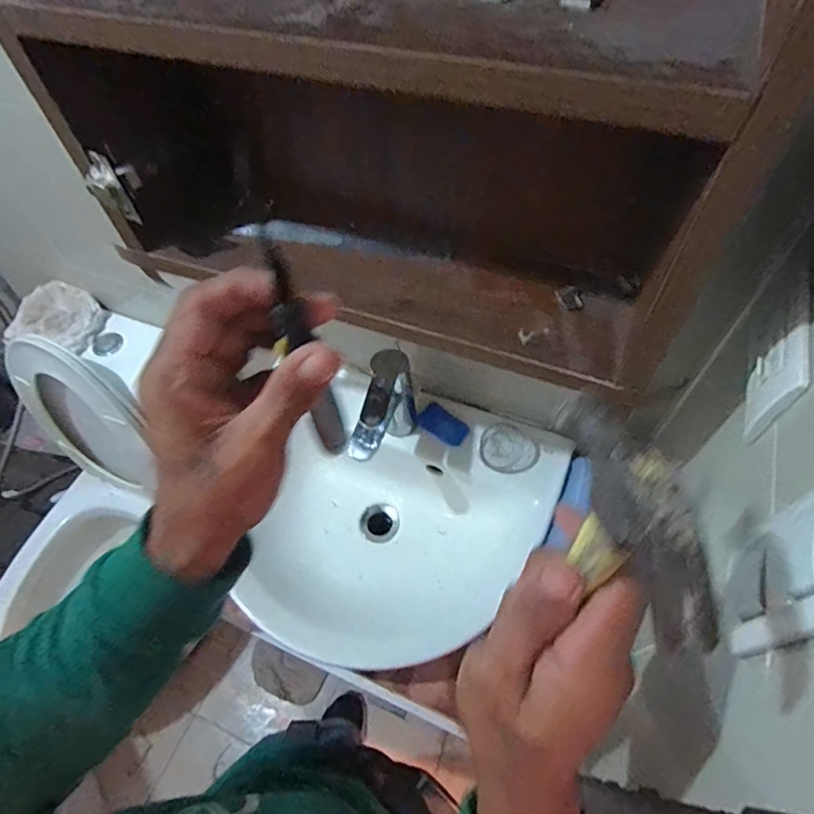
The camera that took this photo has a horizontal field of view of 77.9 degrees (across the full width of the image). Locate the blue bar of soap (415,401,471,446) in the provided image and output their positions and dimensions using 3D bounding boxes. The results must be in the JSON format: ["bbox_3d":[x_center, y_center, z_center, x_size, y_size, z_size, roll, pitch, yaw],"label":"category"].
[{"bbox_3d":[0.052,0.025,0.729,0.072,0.019,0.038,31,63,22],"label":"blue bar of soap"}]

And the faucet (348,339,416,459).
[{"bbox_3d":[-0.031,0.021,0.662,0.045,0.151,0.132,15,58,14],"label":"faucet"}]

